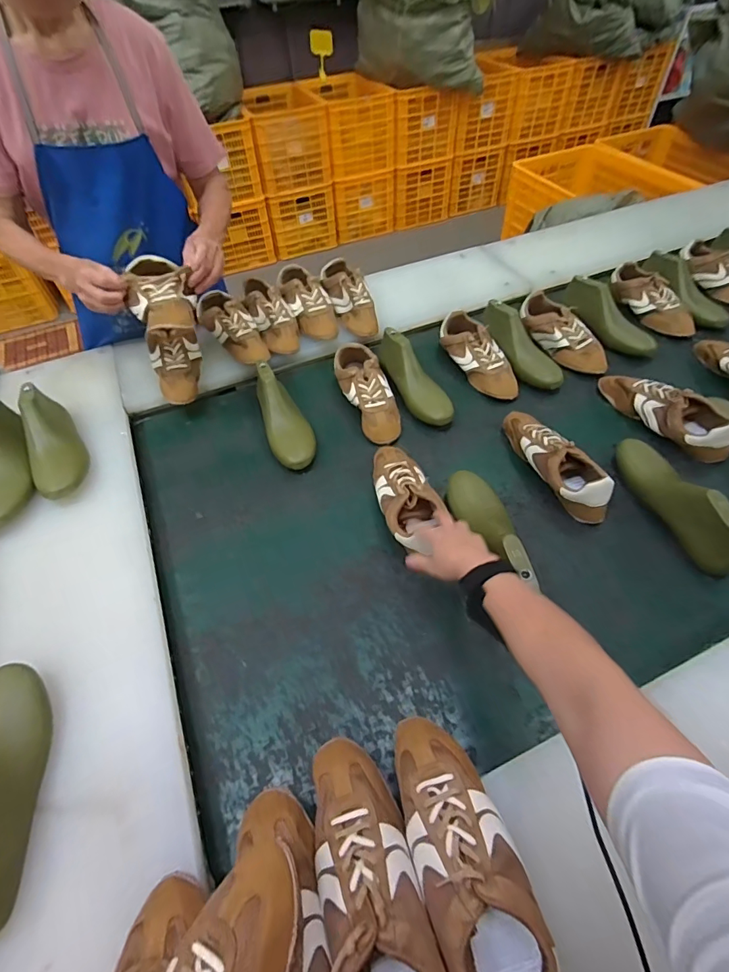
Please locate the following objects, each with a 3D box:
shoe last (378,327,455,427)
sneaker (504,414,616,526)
[{"bbox_3d":[0.104,-0.235,0.948,0.084,0.086,0.260,-21,55,-11],"label":"shoe last"},{"bbox_3d":[0.338,-0.050,0.798,0.085,0.087,0.257,-20,55,-10],"label":"sneaker"}]

